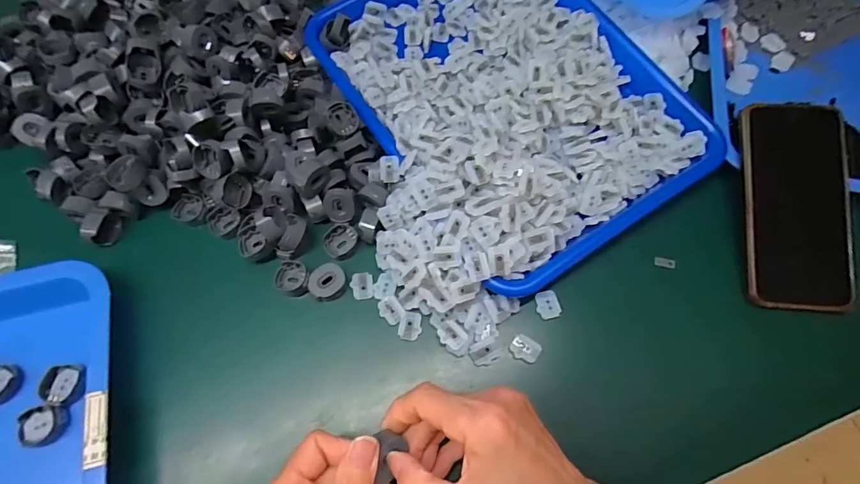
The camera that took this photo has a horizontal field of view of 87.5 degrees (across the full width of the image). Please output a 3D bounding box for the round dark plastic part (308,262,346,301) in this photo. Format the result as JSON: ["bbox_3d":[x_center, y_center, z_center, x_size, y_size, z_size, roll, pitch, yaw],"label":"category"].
[{"bbox_3d":[-0.081,0.032,0.356,0.028,0.013,0.026,0,67,-1],"label":"round dark plastic part"}]

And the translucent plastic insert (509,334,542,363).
[{"bbox_3d":[0.072,0.080,0.339,0.021,0.004,0.018,28,70,10],"label":"translucent plastic insert"}]

